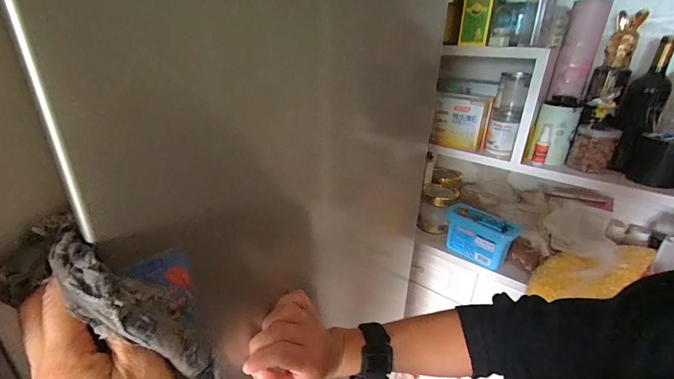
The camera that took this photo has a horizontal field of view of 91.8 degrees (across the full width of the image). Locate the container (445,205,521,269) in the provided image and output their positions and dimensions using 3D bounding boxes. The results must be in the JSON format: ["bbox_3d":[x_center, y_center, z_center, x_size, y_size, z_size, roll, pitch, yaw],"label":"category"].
[{"bbox_3d":[0.381,0.123,0.876,0.084,0.113,0.177,-18,32,-37],"label":"container"}]

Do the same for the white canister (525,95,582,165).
[{"bbox_3d":[0.528,-0.142,0.796,0.086,0.148,0.079,15,28,26],"label":"white canister"}]

